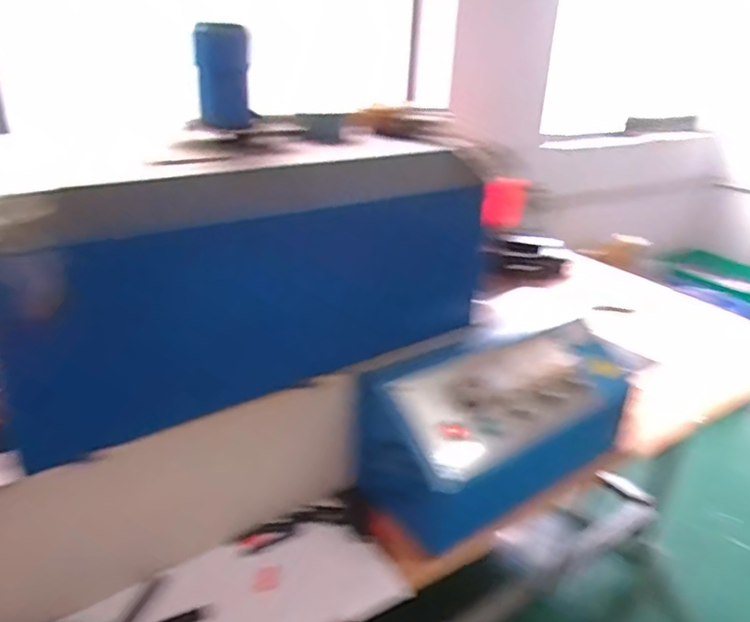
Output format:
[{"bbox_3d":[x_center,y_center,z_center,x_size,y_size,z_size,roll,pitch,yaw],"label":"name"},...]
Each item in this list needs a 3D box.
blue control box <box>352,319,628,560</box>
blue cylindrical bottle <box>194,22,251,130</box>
[{"bbox_3d":[0.216,0.178,1.014,0.493,0.227,0.196,-14,30,-33],"label":"blue control box"},{"bbox_3d":[-0.208,-0.325,0.824,0.059,0.130,0.062,5,25,2],"label":"blue cylindrical bottle"}]

